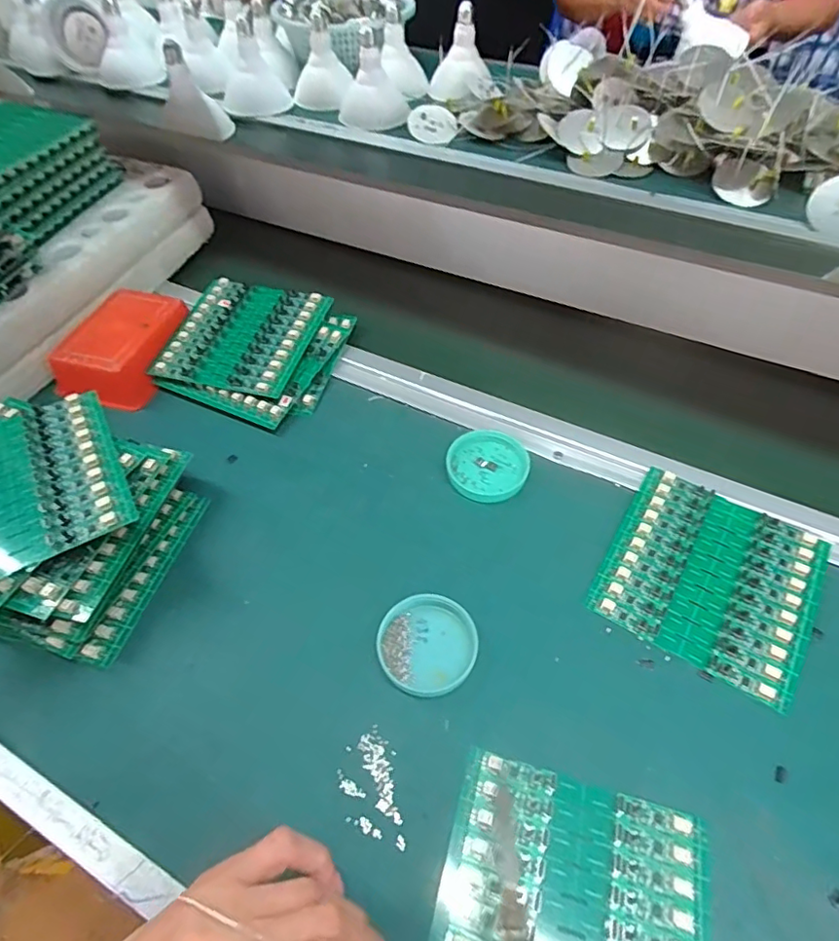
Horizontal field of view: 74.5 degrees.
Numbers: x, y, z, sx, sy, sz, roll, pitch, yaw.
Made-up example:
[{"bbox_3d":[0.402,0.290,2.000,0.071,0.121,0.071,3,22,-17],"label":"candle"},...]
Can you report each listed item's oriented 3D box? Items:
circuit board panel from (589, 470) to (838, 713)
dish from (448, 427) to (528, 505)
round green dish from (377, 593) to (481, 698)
[{"bbox_3d":[0.207,0.074,0.394,0.133,0.008,0.135,26,59,21],"label":"circuit board panel"},{"bbox_3d":[0.057,-0.005,0.459,0.064,0.011,0.066,-2,54,2],"label":"dish"},{"bbox_3d":[0.006,0.115,0.369,0.062,0.014,0.066,-2,54,2],"label":"round green dish"}]

